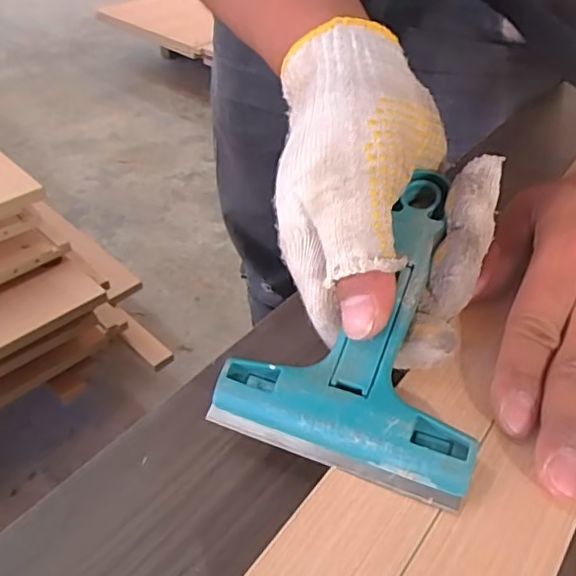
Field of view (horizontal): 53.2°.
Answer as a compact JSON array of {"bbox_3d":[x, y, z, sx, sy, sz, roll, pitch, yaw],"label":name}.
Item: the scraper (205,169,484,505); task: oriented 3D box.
[{"bbox_3d":[0.041,0.010,0.248,0.100,0.022,0.139,16,67,19],"label":"scraper"}]

